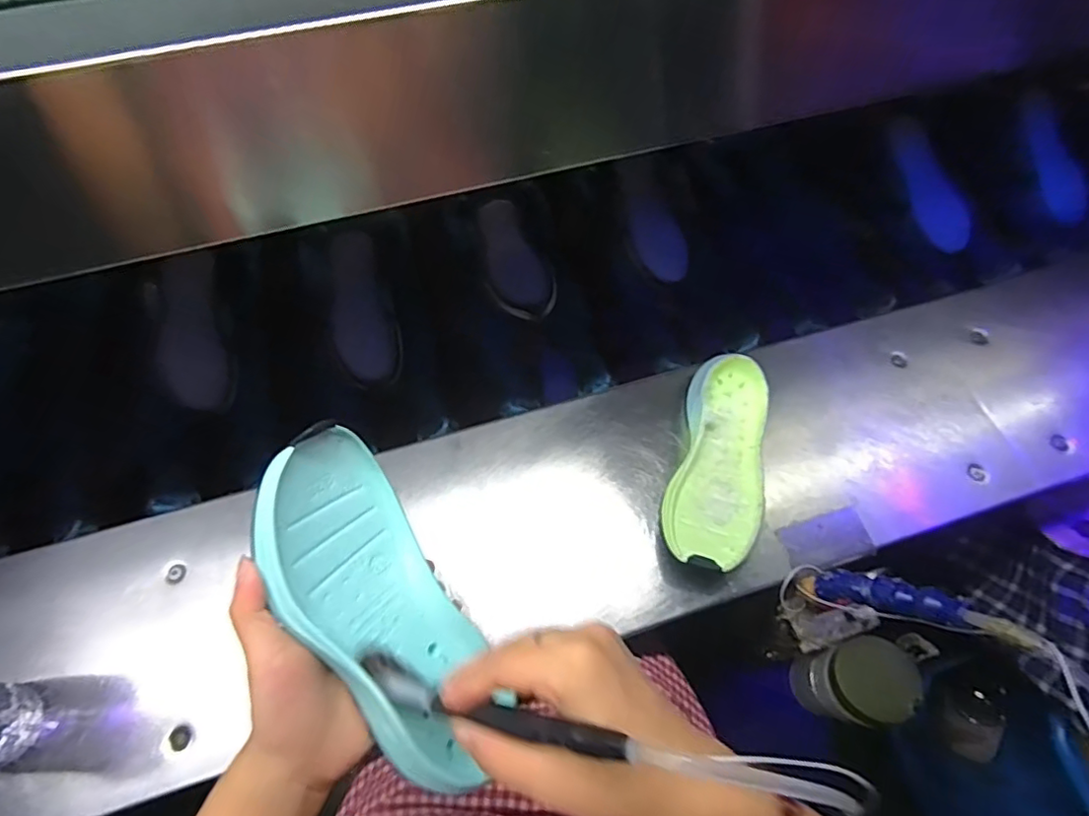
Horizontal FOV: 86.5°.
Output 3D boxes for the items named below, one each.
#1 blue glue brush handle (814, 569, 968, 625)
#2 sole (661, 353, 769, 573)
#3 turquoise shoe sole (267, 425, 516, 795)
[{"bbox_3d":[0.266,0.147,0.461,0.023,0.127,0.021,-45,101,-20],"label":"blue glue brush handle"},{"bbox_3d":[0.173,0.054,0.568,0.089,0.046,0.214,15,64,8],"label":"sole"},{"bbox_3d":[-0.098,0.124,0.341,0.085,0.047,0.200,-34,93,-47],"label":"turquoise shoe sole"}]

